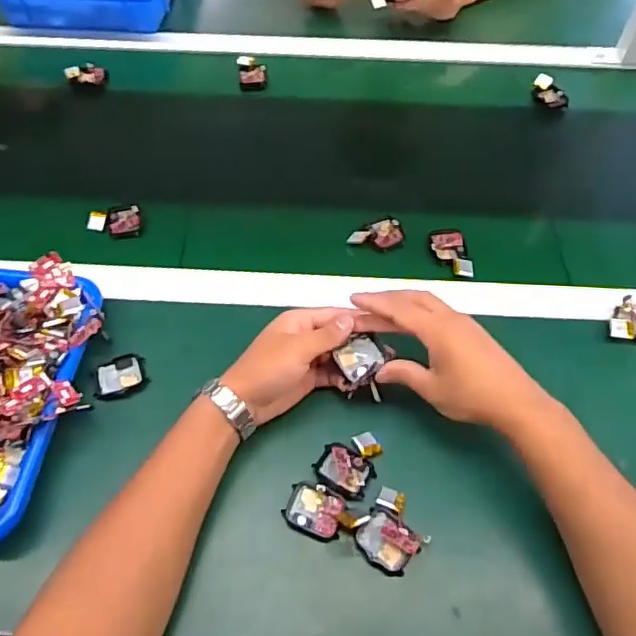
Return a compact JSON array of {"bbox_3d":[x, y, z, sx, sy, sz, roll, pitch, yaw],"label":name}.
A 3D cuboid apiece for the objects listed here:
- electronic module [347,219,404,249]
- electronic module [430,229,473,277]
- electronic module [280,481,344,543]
[{"bbox_3d":[0.065,-0.088,0.632,0.060,0.013,0.035,-21,59,-14],"label":"electronic module"},{"bbox_3d":[0.144,-0.068,0.615,0.037,0.014,0.058,-10,57,-7],"label":"electronic module"},{"bbox_3d":[-0.002,0.156,0.466,0.046,0.006,0.039,21,59,12],"label":"electronic module"}]

